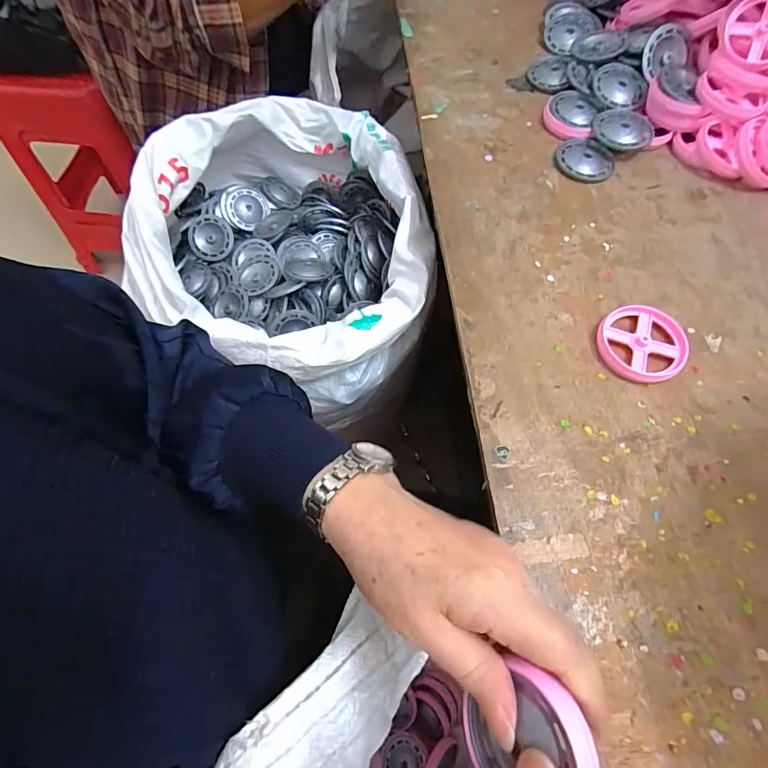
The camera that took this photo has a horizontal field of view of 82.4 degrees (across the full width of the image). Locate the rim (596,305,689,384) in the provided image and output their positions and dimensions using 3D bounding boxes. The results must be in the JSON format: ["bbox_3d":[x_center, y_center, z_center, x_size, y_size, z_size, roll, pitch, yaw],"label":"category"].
[{"bbox_3d":[0.203,-0.031,0.342,0.068,0.011,0.063,0,64,0],"label":"rim"}]

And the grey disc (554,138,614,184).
[{"bbox_3d":[0.197,-0.220,0.433,0.056,0.006,0.049,42,71,18],"label":"grey disc"}]

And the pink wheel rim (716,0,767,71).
[{"bbox_3d":[0.352,-0.324,0.402,0.074,0.024,0.063,-7,94,25],"label":"pink wheel rim"}]

